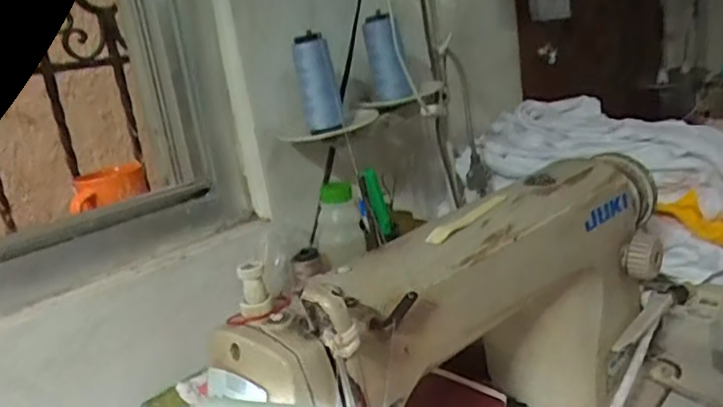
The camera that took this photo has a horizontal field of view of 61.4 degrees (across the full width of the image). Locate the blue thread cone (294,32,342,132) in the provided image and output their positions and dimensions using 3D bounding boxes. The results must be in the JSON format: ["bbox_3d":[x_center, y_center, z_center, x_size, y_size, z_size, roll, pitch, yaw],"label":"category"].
[{"bbox_3d":[-0.050,-0.144,0.726,0.042,0.113,0.046,-7,16,1],"label":"blue thread cone"}]

